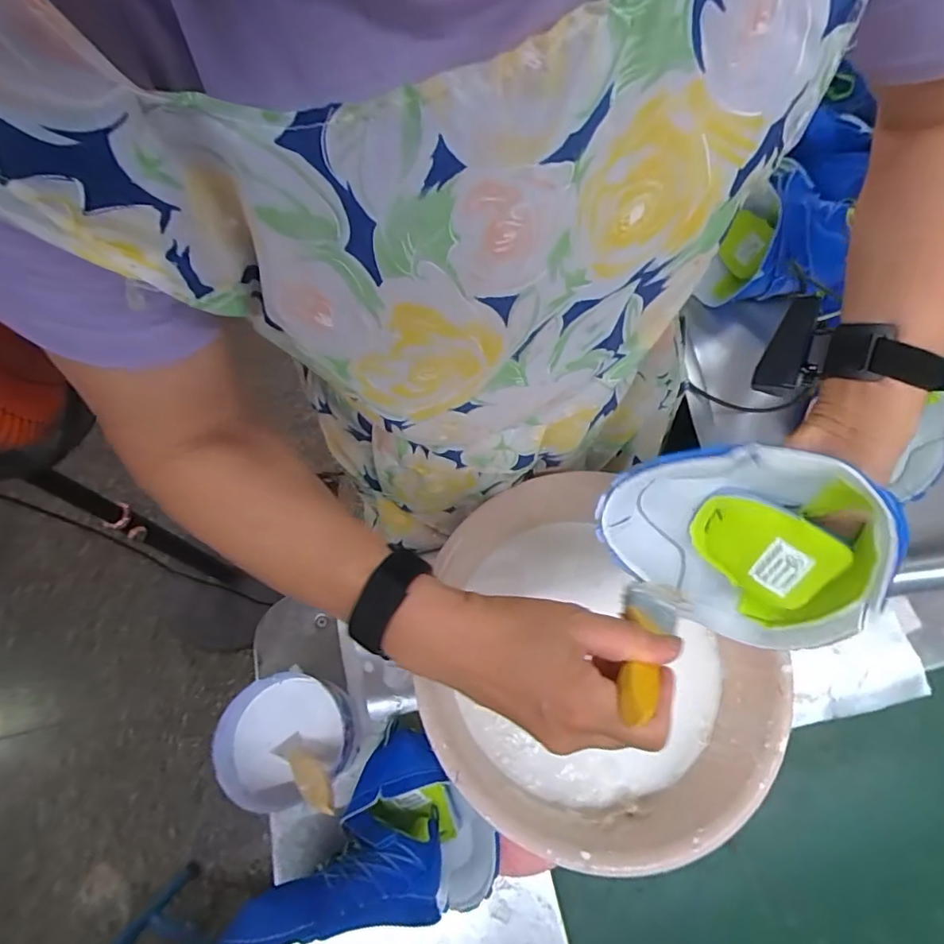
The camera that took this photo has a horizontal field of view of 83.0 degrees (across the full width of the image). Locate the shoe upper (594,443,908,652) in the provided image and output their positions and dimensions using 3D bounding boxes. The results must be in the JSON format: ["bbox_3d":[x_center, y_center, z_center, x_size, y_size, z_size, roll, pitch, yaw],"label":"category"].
[{"bbox_3d":[0.159,0.039,0.330,0.154,0.148,0.066,24,45,7],"label":"shoe upper"}]

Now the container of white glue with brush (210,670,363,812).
[{"bbox_3d":[-0.166,0.241,0.486,0.103,0.092,0.098,0,66,-1],"label":"container of white glue with brush"}]

